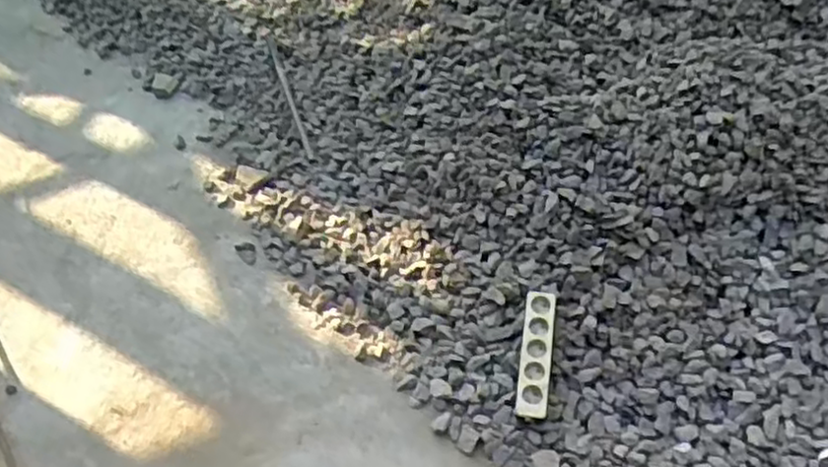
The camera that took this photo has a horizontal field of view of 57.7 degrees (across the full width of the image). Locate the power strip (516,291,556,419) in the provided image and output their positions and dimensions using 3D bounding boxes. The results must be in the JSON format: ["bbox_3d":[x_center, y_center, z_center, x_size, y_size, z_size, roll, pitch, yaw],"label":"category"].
[{"bbox_3d":[0.245,0.236,1.506,0.064,0.031,0.260,10,62,2],"label":"power strip"}]

